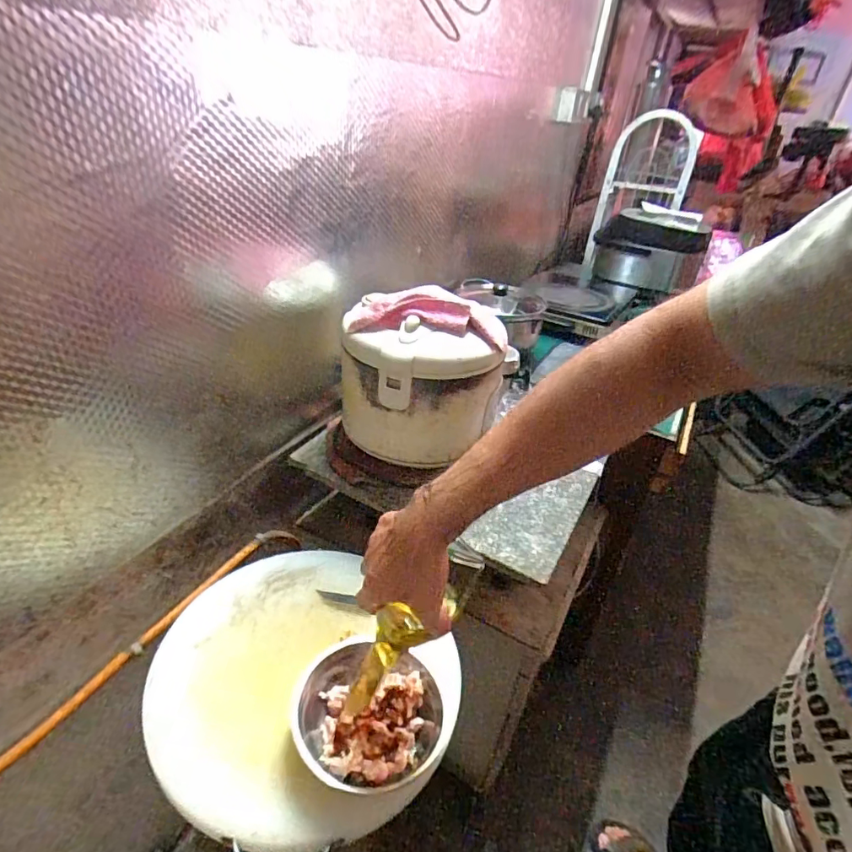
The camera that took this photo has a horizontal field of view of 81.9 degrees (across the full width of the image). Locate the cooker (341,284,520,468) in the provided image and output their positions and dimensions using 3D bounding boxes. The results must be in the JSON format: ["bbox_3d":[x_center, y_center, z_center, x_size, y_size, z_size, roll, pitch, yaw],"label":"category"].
[{"bbox_3d":[-0.010,-0.083,0.812,0.239,0.242,0.185,-7,35,-19],"label":"cooker"}]

